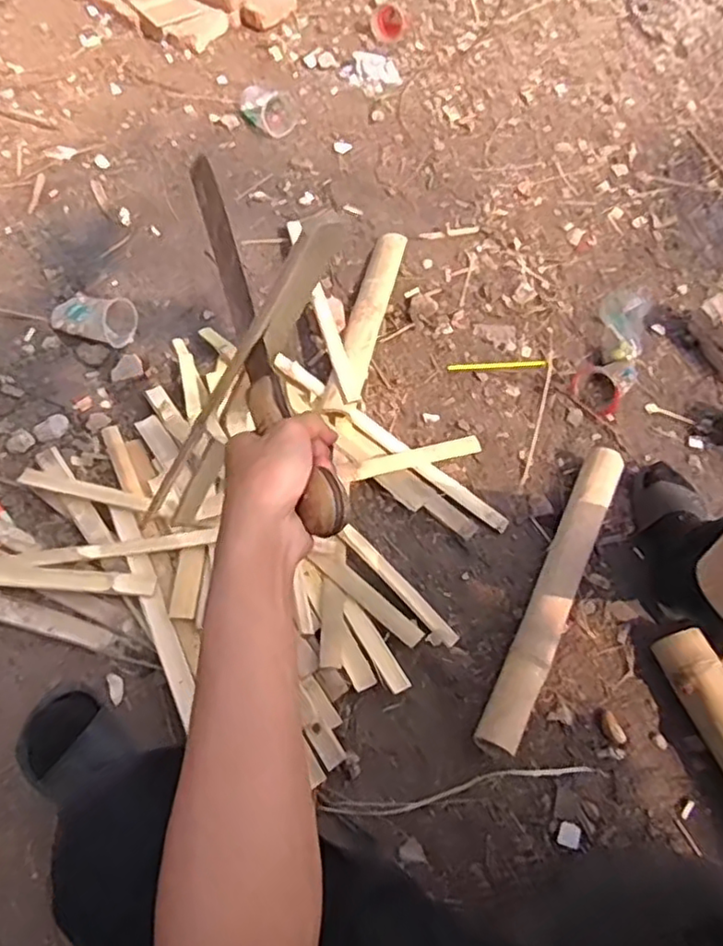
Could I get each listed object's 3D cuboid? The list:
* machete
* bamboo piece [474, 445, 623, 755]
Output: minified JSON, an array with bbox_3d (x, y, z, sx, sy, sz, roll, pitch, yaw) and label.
[{"bbox_3d":[-0.086,-0.110,0.515,0.034,0.047,0.368,-16,62,-12],"label":"machete"},{"bbox_3d":[0.307,0.178,1.039,0.066,0.048,0.534,26,62,11],"label":"bamboo piece"}]

